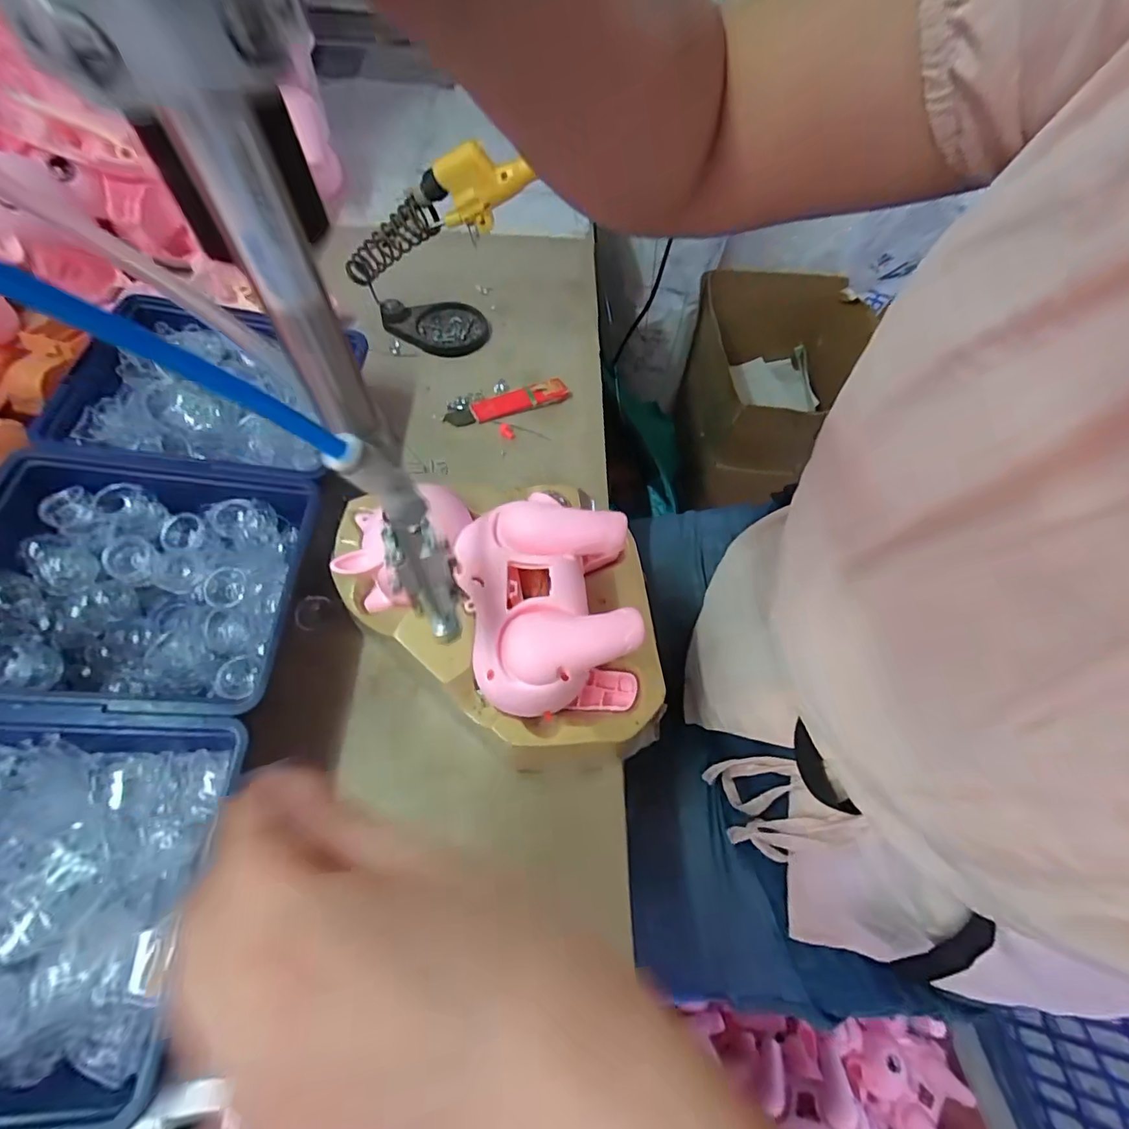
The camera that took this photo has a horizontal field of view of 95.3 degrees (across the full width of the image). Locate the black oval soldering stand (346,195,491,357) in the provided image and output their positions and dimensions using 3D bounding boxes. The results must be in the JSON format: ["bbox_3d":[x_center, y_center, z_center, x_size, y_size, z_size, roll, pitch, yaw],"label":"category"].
[{"bbox_3d":[-0.122,-0.239,0.427,0.107,0.104,0.068,-12,62,-9],"label":"black oval soldering stand"}]

